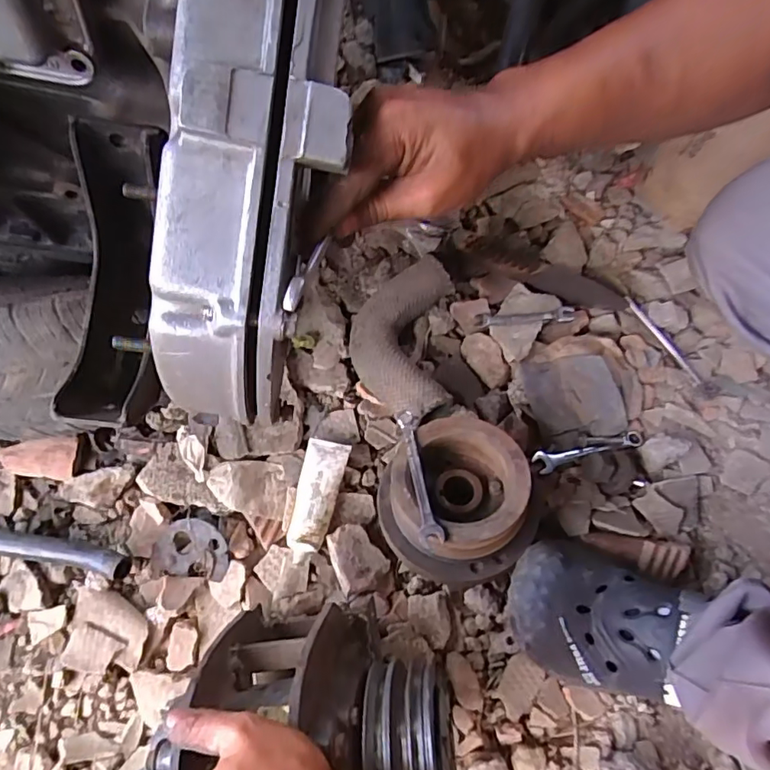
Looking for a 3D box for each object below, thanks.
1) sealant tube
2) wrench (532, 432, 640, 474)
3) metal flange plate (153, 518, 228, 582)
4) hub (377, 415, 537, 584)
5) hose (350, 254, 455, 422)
[{"bbox_3d":[-0.071,0.117,0.548,0.042,0.023,0.126,11,62,2],"label":"sealant tube"},{"bbox_3d":[0.234,0.072,0.603,0.145,0.009,0.024,-12,71,-18],"label":"wrench"},{"bbox_3d":[-0.192,0.162,0.527,0.074,0.007,0.056,5,85,1],"label":"metal flange plate"},{"bbox_3d":[0.068,0.112,0.515,0.141,0.087,0.139,0,63,0],"label":"hub"},{"bbox_3d":[0.018,-0.051,0.611,0.112,0.066,0.206,5,63,2],"label":"hose"}]

